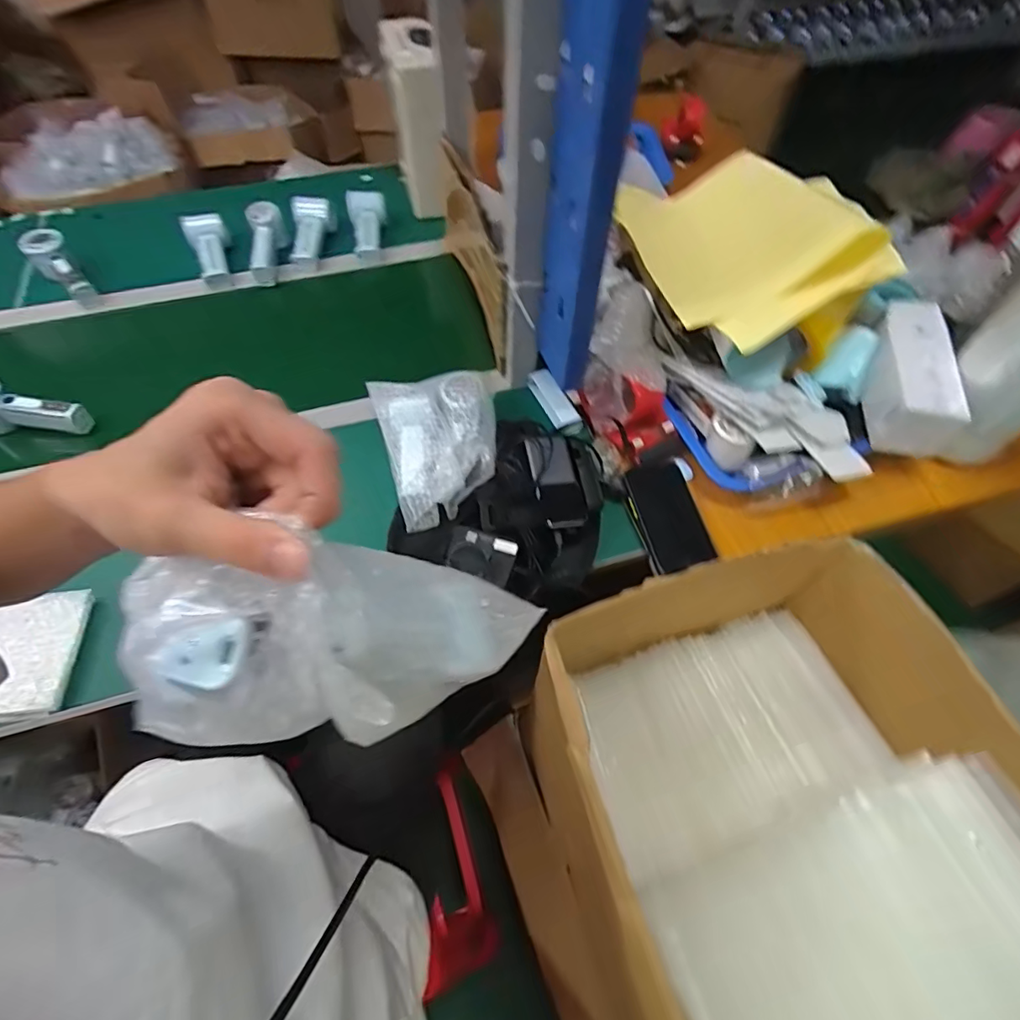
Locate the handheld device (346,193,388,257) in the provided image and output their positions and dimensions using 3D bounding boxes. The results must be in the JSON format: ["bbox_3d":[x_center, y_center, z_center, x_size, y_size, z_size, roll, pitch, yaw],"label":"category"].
[{"bbox_3d":[-0.256,-0.512,0.941,0.059,0.047,0.149,-1,70,-1],"label":"handheld device"}]

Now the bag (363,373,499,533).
[{"bbox_3d":[-0.083,-0.091,0.664,0.145,0.058,0.196,-20,62,0],"label":"bag"}]

